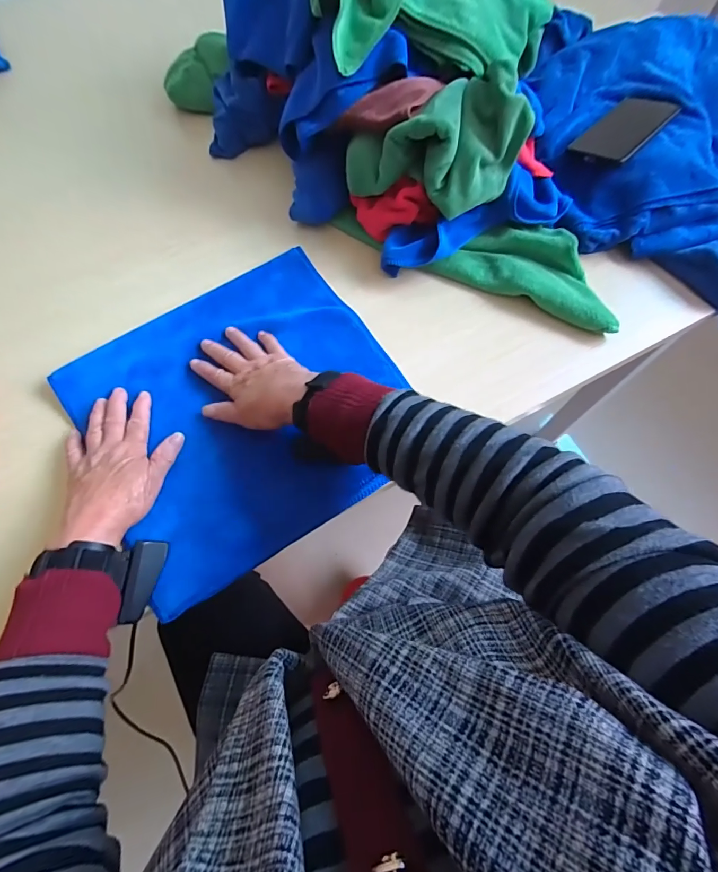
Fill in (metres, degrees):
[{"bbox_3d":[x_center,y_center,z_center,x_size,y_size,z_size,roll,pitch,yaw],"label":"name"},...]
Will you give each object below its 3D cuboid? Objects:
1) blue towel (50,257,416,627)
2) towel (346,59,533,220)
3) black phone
[{"bbox_3d":[-0.126,-0.037,0.454,0.326,0.021,0.318,-32,73,-10],"label":"blue towel"},{"bbox_3d":[0.087,-0.319,0.453,0.188,0.085,0.120,-15,71,-4],"label":"towel"},{"bbox_3d":[0.351,-0.408,0.543,0.076,0.010,0.151,39,75,25],"label":"black phone"}]

